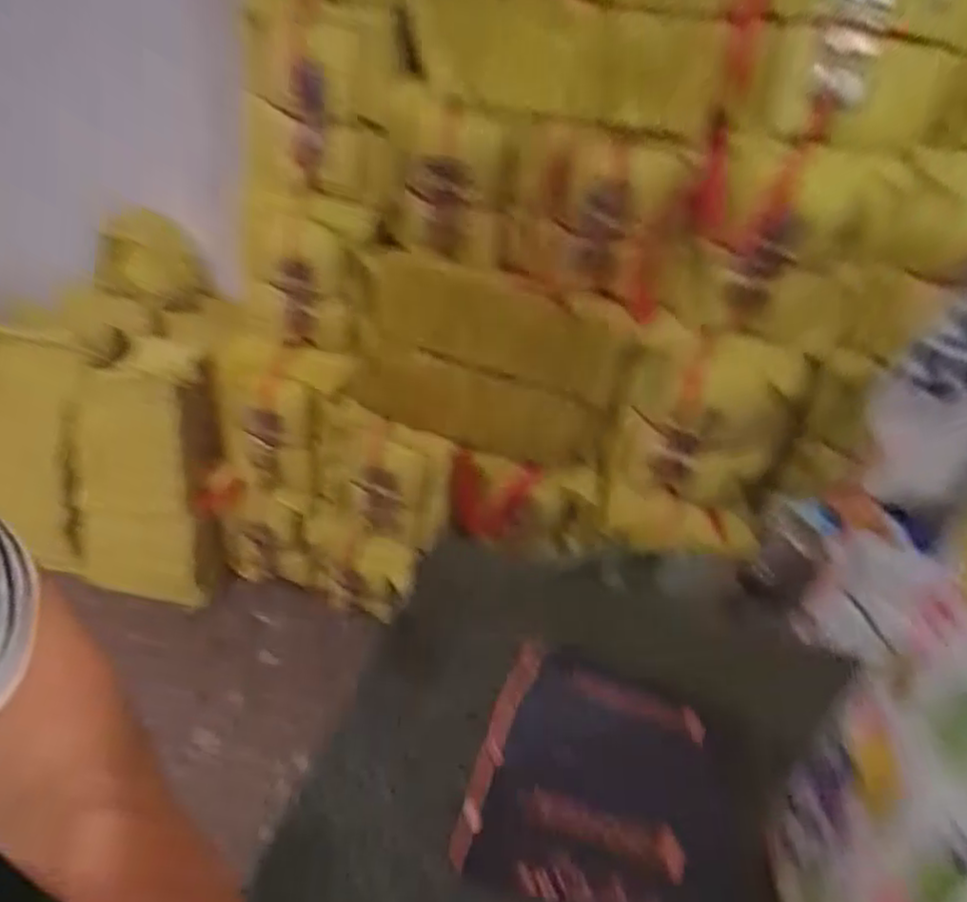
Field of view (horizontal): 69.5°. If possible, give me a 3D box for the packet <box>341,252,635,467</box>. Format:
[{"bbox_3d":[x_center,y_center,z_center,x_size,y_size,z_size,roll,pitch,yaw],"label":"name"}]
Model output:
[{"bbox_3d":[-0.016,-0.132,1.076,0.460,0.262,0.074,22,35,19],"label":"packet"}]

